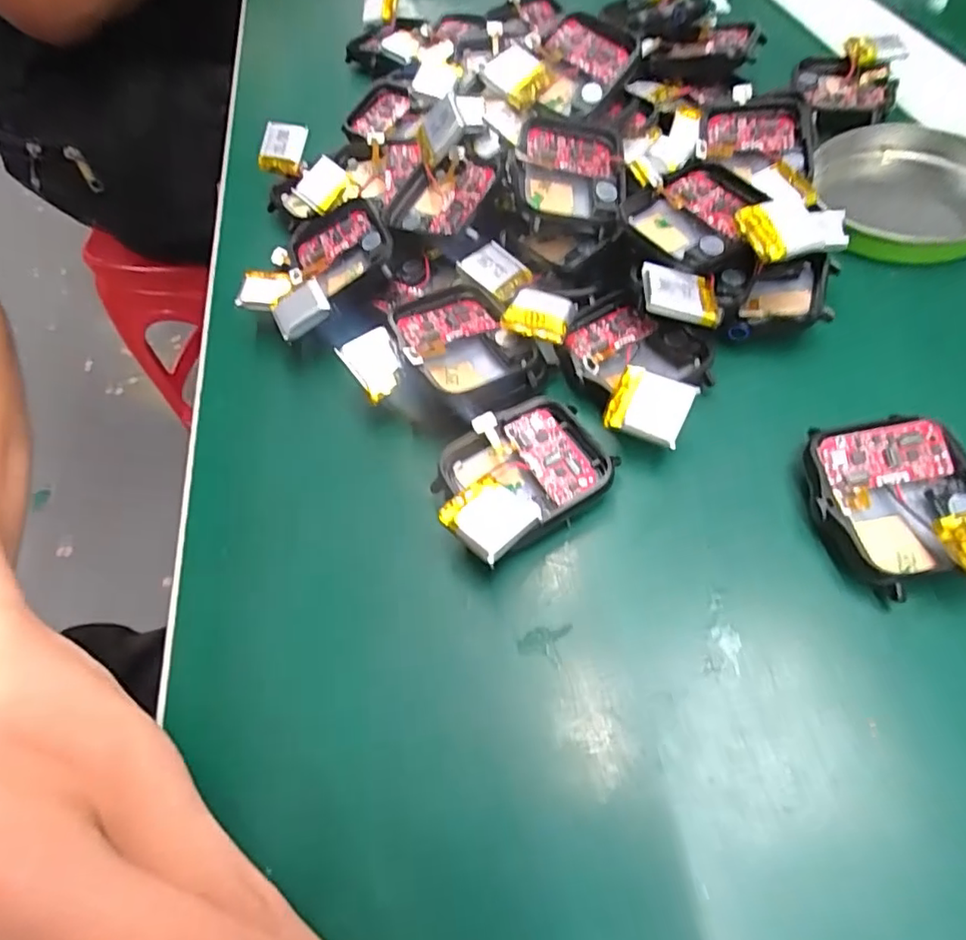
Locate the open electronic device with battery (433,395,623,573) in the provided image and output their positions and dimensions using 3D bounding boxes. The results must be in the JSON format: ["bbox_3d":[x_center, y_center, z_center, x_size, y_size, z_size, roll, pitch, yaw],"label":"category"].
[{"bbox_3d":[0.010,0.001,0.166,0.050,0.015,0.039,-36,60,-14],"label":"open electronic device with battery"}]

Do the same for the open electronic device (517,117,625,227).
[{"bbox_3d":[0.029,-0.102,0.204,0.036,0.012,0.045,6,70,-6],"label":"open electronic device"}]

